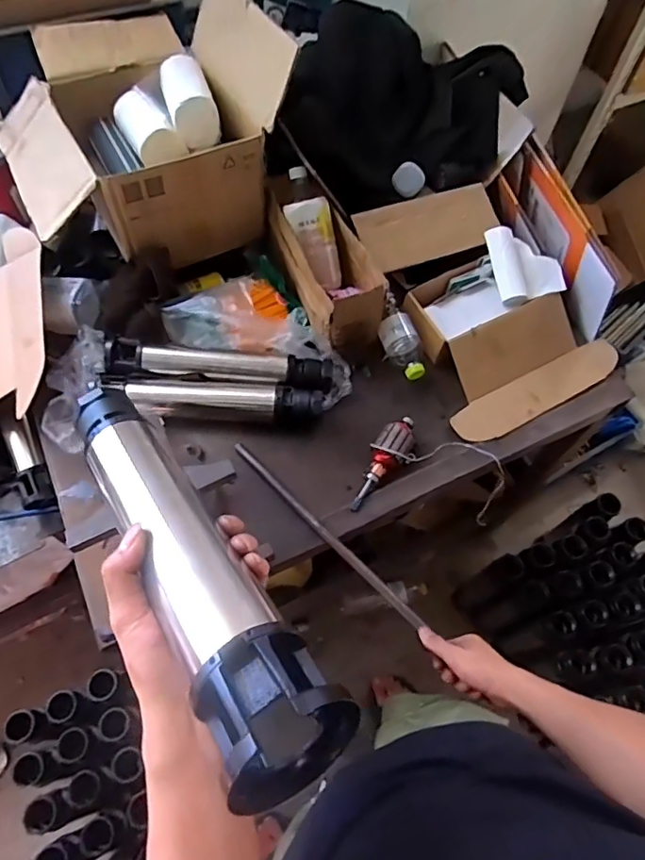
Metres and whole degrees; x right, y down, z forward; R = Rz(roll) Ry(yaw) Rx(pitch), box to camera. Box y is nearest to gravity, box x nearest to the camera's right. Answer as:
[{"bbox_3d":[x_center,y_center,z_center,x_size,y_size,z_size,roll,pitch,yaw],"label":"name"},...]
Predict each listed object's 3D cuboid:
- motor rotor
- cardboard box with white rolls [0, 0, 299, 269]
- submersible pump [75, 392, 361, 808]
[{"bbox_3d":[0.092,0.051,0.851,0.054,0.043,0.174,34,65,15],"label":"motor rotor"},{"bbox_3d":[-0.322,-0.531,0.891,0.419,0.238,0.443,-26,66,-16],"label":"cardboard box with white rolls"},{"bbox_3d":[-0.104,0.069,0.377,0.063,0.059,0.352,-29,45,-17],"label":"submersible pump"}]

